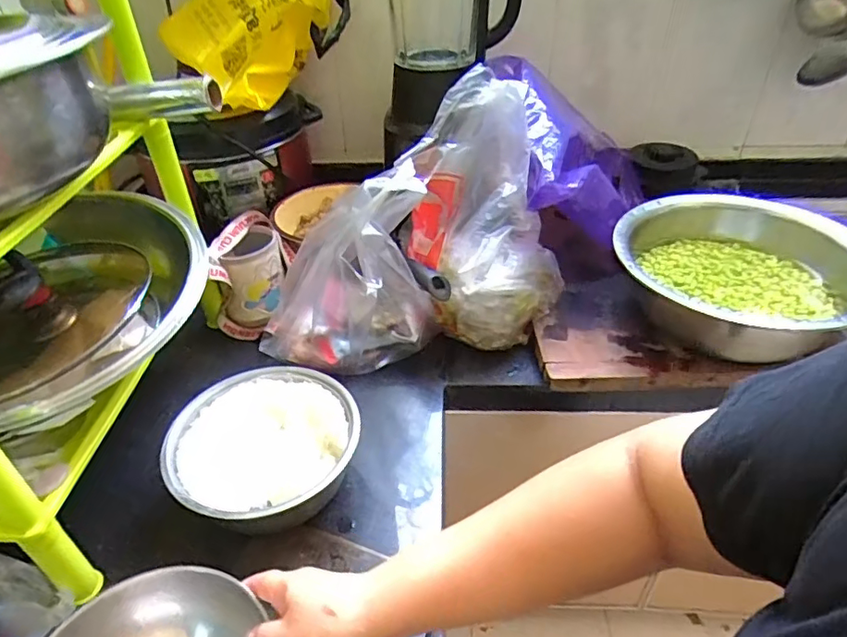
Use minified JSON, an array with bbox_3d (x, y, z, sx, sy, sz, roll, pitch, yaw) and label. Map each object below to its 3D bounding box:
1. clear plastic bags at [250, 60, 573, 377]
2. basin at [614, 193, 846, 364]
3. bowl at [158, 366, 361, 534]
[{"bbox_3d":[0.001,-0.102,0.691,0.359,0.257,0.221,-29,46,-30],"label":"clear plastic bags"},{"bbox_3d":[0.396,-0.053,0.706,0.275,0.093,0.280,-1,39,1],"label":"basin"},{"bbox_3d":[-0.158,0.135,0.566,0.175,0.061,0.181,-1,39,1],"label":"bowl"}]

